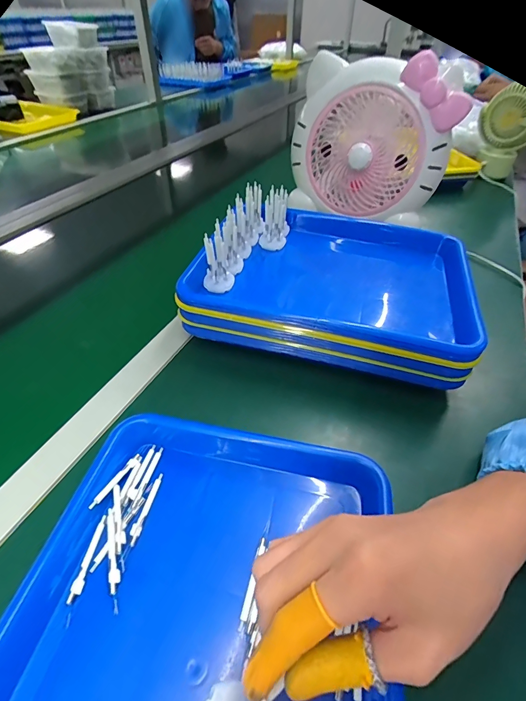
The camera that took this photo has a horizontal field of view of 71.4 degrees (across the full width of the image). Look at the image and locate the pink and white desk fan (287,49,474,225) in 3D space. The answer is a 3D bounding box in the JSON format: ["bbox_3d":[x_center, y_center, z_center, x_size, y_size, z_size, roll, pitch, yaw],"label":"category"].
[{"bbox_3d":[0.166,-0.321,0.571,0.238,0.199,0.094,21,47,18],"label":"pink and white desk fan"}]

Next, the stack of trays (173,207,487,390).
[{"bbox_3d":[0.084,-0.079,0.476,0.319,0.087,0.233,12,45,10],"label":"stack of trays"}]

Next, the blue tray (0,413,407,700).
[{"bbox_3d":[-0.043,0.199,0.234,0.253,0.054,0.319,8,45,6],"label":"blue tray"}]

